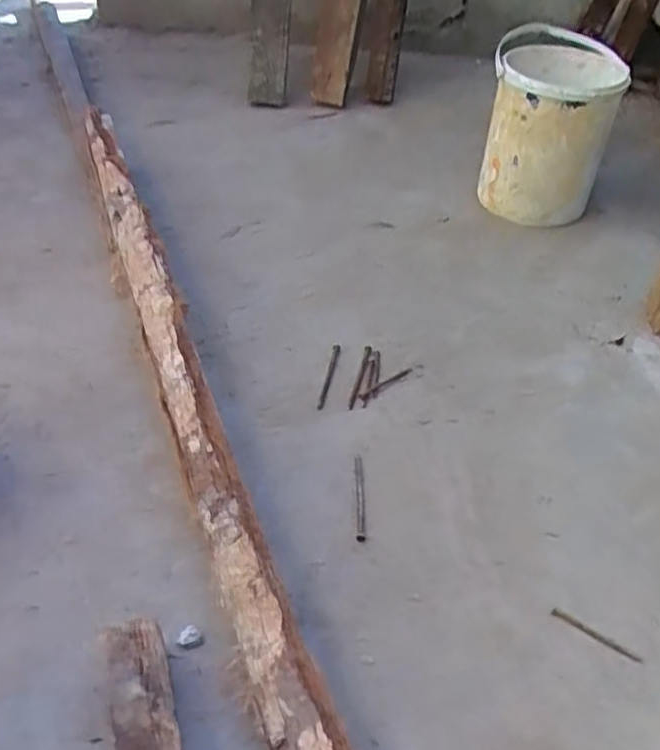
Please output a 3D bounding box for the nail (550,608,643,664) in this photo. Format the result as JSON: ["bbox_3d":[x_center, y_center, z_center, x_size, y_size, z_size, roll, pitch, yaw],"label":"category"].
[{"bbox_3d":[0.213,0.208,0.565,0.073,0.005,0.007,25,46,22],"label":"nail"}]

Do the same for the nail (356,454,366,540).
[{"bbox_3d":[0.029,0.112,0.657,0.009,0.004,0.099,3,42,-1],"label":"nail"}]

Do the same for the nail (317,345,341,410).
[{"bbox_3d":[0.000,0.000,0.766,0.008,0.007,0.100,9,42,6],"label":"nail"}]

